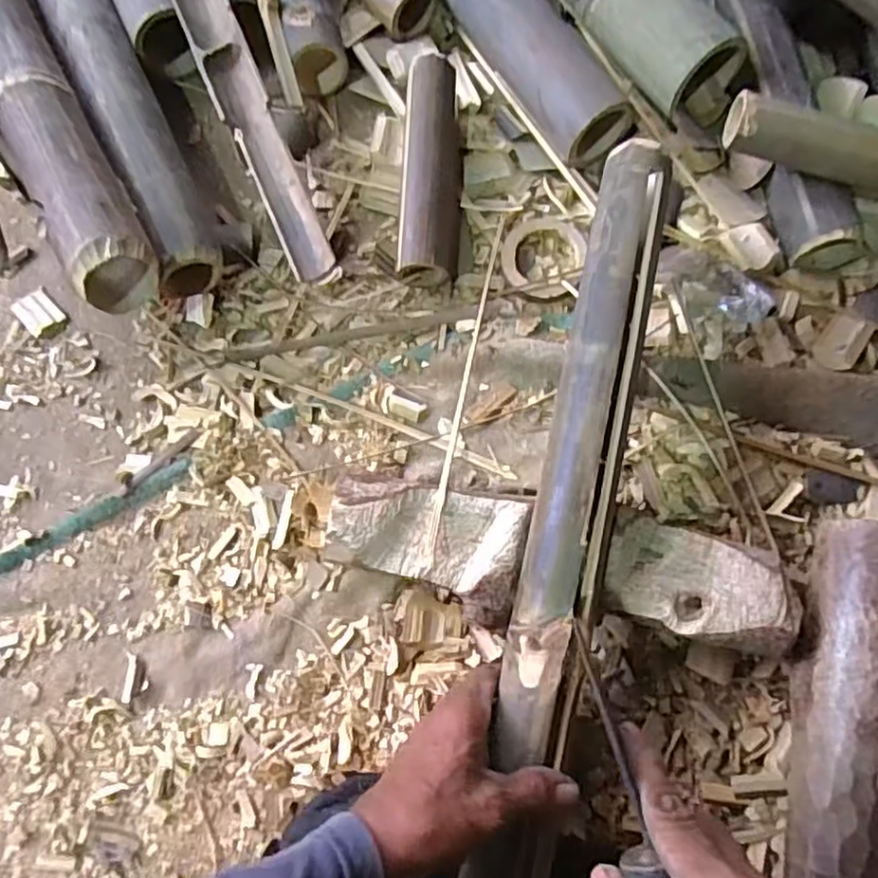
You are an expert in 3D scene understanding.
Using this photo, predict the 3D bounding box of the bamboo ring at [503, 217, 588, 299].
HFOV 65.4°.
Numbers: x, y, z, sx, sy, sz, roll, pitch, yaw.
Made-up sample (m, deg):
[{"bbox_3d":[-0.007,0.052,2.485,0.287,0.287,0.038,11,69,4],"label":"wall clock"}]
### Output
[{"bbox_3d":[0.091,-0.160,0.593,0.068,0.010,0.077,28,77,9],"label":"bamboo ring"}]

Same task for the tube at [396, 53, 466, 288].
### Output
[{"bbox_3d":[-0.005,-0.234,0.596,0.049,0.054,0.200,2,75,3],"label":"tube"}]

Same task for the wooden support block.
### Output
[{"bbox_3d":[0.082,0.092,0.493,0.324,0.057,0.089,10,75,5],"label":"wooden support block"}]

